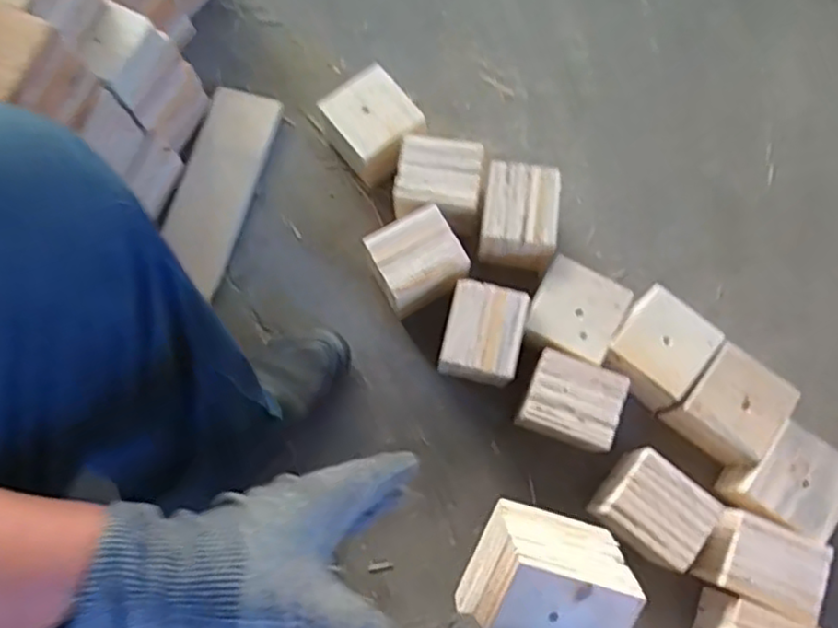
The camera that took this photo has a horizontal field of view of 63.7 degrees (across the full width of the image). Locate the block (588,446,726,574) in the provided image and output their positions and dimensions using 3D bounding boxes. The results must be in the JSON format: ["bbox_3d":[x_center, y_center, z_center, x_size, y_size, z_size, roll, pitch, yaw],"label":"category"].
[{"bbox_3d":[0.242,0.206,0.713,0.103,0.084,0.088,39,79,10],"label":"block"}]

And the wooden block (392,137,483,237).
[{"bbox_3d":[0.022,-0.145,0.807,0.096,0.102,0.087,2,73,1],"label":"wooden block"}]

